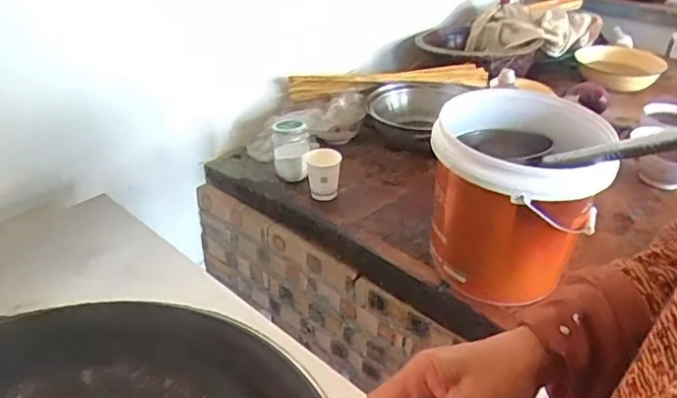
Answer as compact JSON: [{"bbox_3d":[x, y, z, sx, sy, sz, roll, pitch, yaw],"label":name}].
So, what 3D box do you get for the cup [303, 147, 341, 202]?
[{"bbox_3d":[-0.030,-0.053,1.119,0.071,0.096,0.065,5,34,4],"label":"cup"}]

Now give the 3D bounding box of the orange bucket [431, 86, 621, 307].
[{"bbox_3d":[0.271,-0.005,0.877,0.242,0.258,0.242,1,34,-1],"label":"orange bucket"}]

